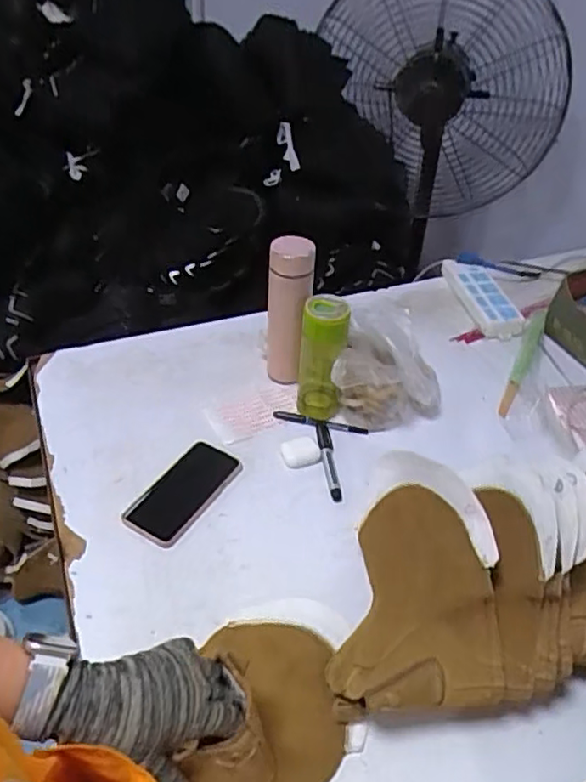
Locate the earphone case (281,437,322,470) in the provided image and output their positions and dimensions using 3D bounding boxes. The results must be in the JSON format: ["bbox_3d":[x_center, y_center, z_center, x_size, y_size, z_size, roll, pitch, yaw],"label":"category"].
[{"bbox_3d":[0.010,0.086,0.879,0.054,0.016,0.046,-11,43,-16],"label":"earphone case"}]

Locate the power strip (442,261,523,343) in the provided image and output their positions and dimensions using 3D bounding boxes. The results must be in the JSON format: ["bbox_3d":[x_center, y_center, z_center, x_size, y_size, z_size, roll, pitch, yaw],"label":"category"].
[{"bbox_3d":[0.358,-0.177,1.194,0.099,0.037,0.235,-2,41,-6],"label":"power strip"}]

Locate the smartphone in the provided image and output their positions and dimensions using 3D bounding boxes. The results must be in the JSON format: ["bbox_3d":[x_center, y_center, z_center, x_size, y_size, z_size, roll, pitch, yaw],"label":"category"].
[{"bbox_3d":[-0.143,0.129,0.829,0.092,0.013,0.164,24,45,22],"label":"smartphone"}]

